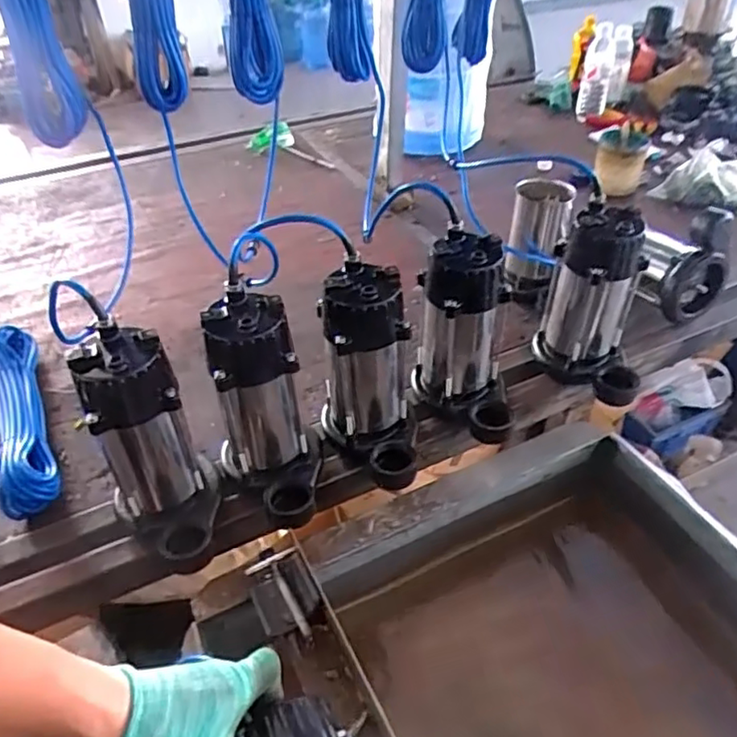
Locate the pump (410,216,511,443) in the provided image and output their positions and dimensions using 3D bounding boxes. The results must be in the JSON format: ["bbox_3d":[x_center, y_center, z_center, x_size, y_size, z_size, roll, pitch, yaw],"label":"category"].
[{"bbox_3d":[0.125,-0.046,0.806,0.126,0.236,0.136,5,41,7],"label":"pump"}]

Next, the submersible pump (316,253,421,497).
[{"bbox_3d":[0.001,0.014,0.743,0.108,0.232,0.131,-6,41,-6],"label":"submersible pump"}]

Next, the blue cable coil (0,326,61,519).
[{"bbox_3d":[-0.483,0.052,0.857,0.086,0.051,0.354,-19,44,-20],"label":"blue cable coil"}]

